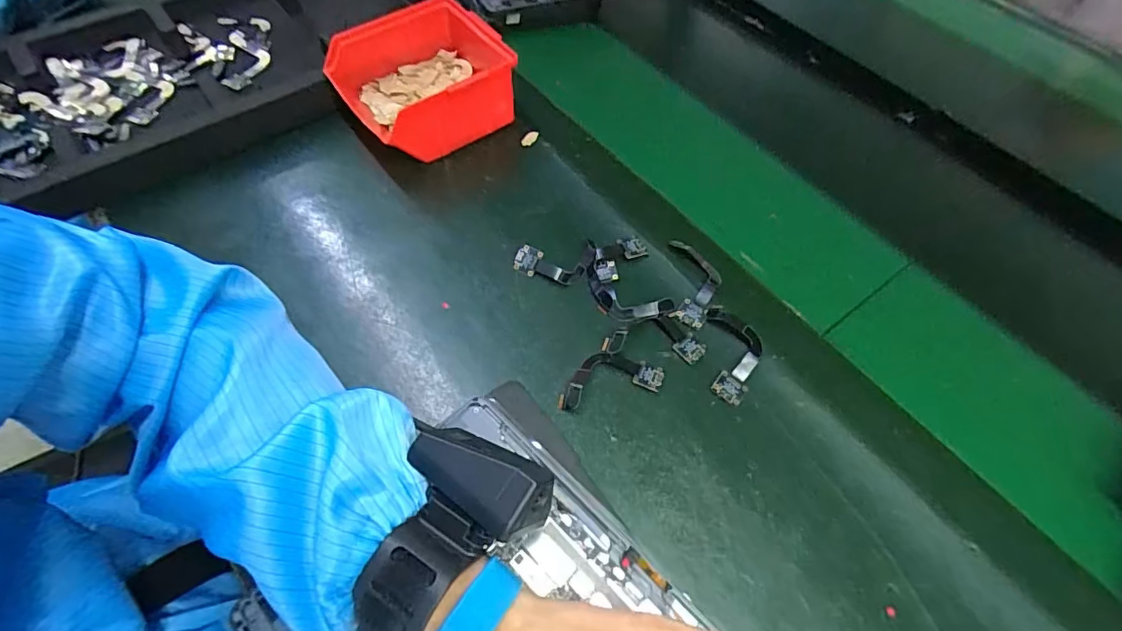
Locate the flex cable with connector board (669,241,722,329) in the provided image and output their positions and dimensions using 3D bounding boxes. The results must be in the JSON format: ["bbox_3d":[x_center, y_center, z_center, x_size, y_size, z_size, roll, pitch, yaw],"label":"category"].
[{"bbox_3d":[0.105,-0.027,0.407,0.036,0.010,0.076,8,56,1],"label":"flex cable with connector board"}]

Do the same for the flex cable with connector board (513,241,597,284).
[{"bbox_3d":[-0.004,-0.041,0.411,0.064,0.008,0.032,-2,58,-6],"label":"flex cable with connector board"}]

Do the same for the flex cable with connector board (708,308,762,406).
[{"bbox_3d":[0.124,0.026,0.368,0.035,0.012,0.069,6,56,-1],"label":"flex cable with connector board"}]

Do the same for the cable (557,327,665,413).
[{"bbox_3d":[0.032,0.043,0.359,0.072,0.005,0.049,-31,65,-22],"label":"cable"}]

